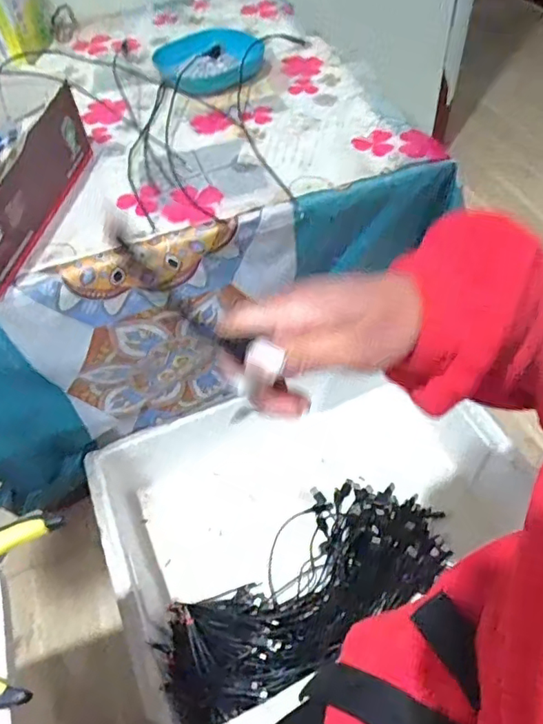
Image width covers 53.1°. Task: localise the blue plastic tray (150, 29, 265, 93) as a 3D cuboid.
[{"bbox_3d":[-0.085,-0.401,0.733,0.143,0.037,0.131,-6,53,0],"label":"blue plastic tray"}]

